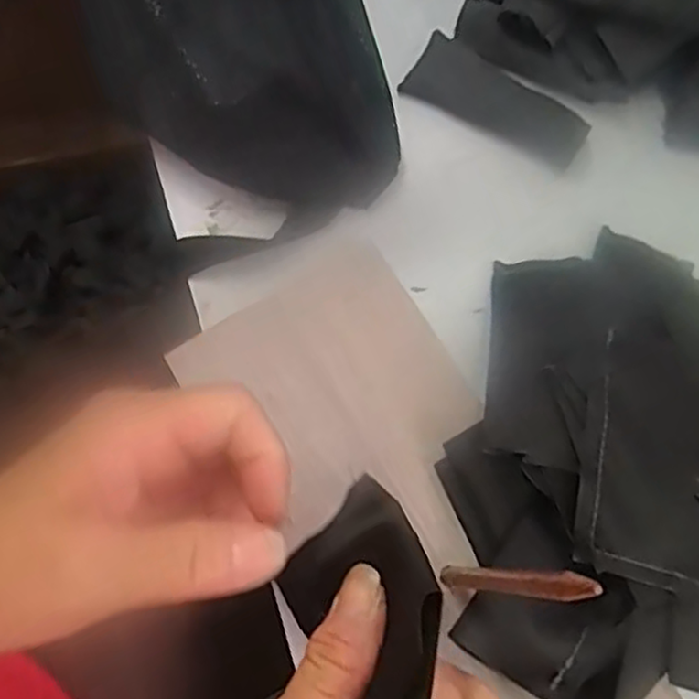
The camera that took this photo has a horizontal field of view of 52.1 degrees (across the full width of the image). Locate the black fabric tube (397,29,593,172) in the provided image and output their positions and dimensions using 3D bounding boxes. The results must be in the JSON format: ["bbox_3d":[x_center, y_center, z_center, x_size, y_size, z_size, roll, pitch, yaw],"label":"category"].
[{"bbox_3d":[0.085,-0.142,0.411,0.103,0.011,0.039,28,73,7],"label":"black fabric tube"}]

